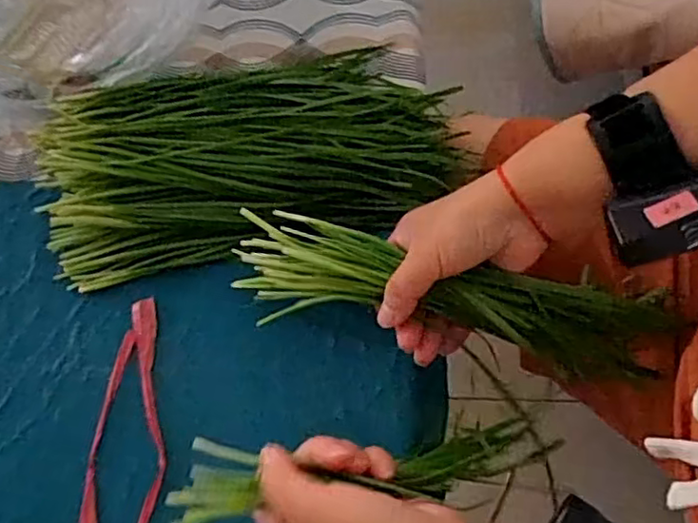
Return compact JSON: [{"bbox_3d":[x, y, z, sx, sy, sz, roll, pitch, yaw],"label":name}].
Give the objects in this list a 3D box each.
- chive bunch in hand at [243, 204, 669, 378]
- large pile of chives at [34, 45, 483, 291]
[{"bbox_3d":[0.058,0.022,0.427,0.290,0.045,0.063,12,71,13],"label":"chive bunch in hand"},{"bbox_3d":[-0.080,-0.089,0.523,0.330,0.049,0.164,-13,71,-4],"label":"large pile of chives"}]

